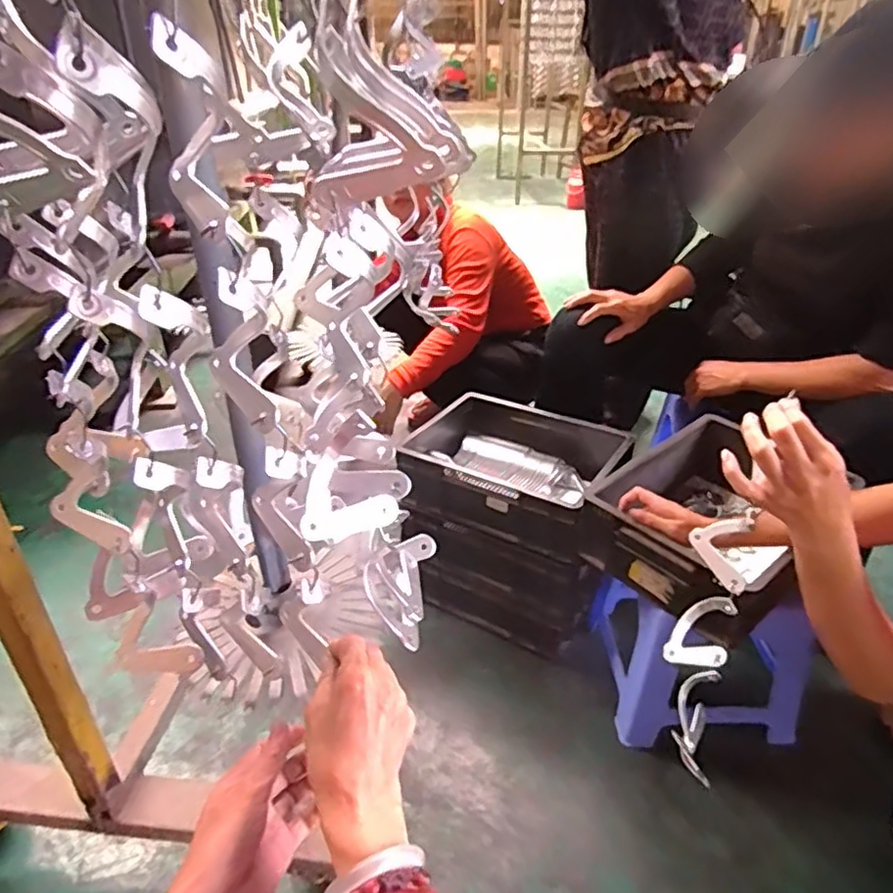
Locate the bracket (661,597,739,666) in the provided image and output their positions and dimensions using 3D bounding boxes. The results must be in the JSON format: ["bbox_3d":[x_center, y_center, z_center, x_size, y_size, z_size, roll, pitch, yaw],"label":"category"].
[{"bbox_3d":[0.282,0.202,0.693,0.065,0.093,0.037,28,15,-30],"label":"bracket"}]

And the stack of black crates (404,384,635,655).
[{"bbox_3d":[0.116,0.140,1.180,0.357,0.328,0.311,13,32,19],"label":"stack of black crates"}]

